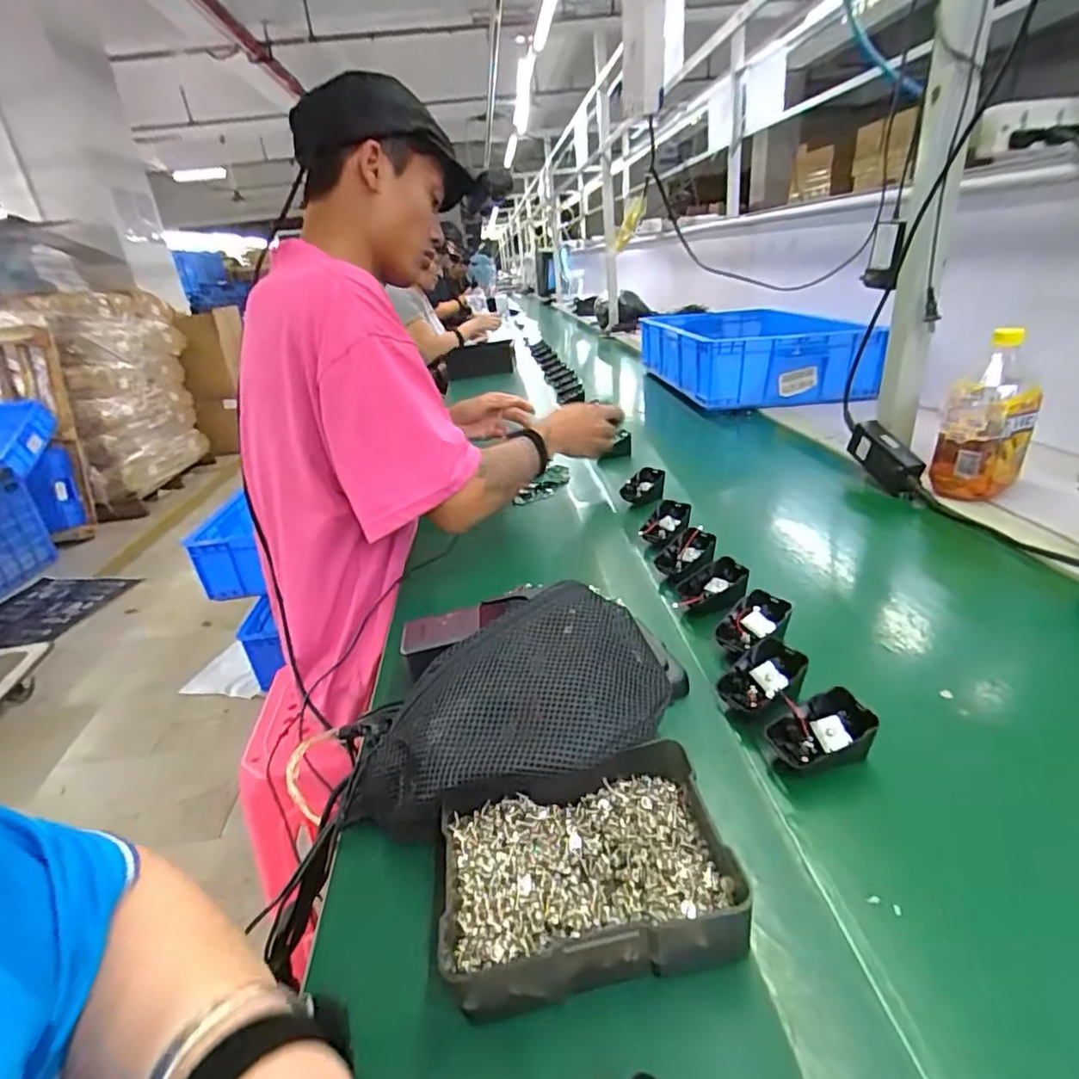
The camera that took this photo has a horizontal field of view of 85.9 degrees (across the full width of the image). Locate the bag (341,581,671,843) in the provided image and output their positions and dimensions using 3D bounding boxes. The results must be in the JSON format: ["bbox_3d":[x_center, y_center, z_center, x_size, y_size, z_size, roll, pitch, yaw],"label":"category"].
[{"bbox_3d":[-0.013,0.119,0.399,0.224,0.082,0.122,-21,30,-27],"label":"bag"}]

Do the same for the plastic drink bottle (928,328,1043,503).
[{"bbox_3d":[0.556,-0.145,0.720,0.092,0.192,0.086,15,32,38],"label":"plastic drink bottle"}]

